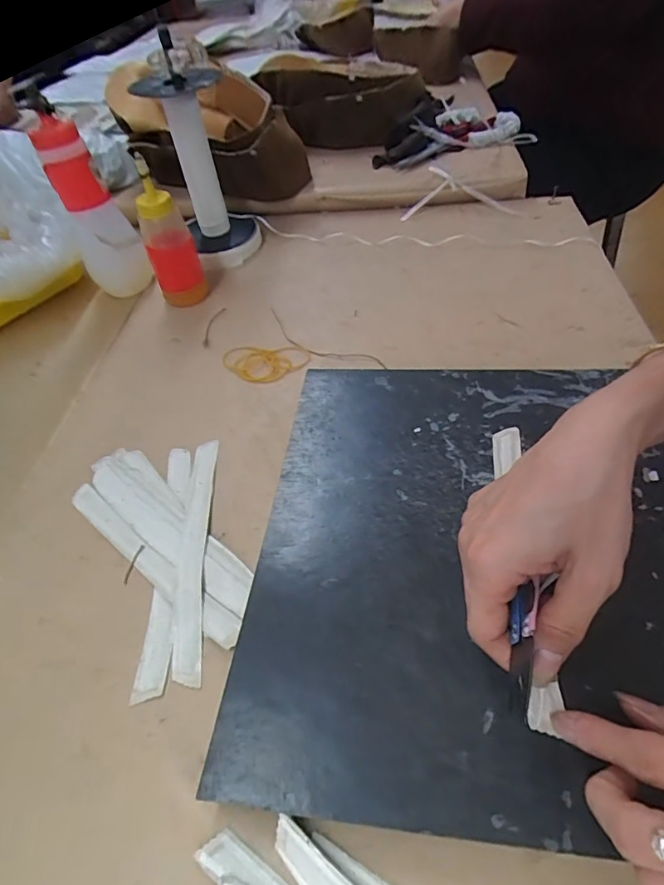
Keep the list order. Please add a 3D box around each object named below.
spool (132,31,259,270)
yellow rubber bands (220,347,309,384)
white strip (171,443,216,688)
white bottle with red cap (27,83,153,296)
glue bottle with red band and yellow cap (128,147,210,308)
[{"bbox_3d":[-0.160,-0.341,0.597,0.112,0.208,0.127,-13,48,-5],"label":"spool"},{"bbox_3d":[-0.066,-0.078,0.476,0.087,0.004,0.055,0,49,8],"label":"yellow rubber bands"},{"bbox_3d":[-0.095,0.069,0.342,0.018,0.008,0.182,-8,48,0],"label":"white strip"},{"bbox_3d":[-0.262,-0.258,0.544,0.066,0.190,0.052,-33,53,-21],"label":"white bottle with red cap"},{"bbox_3d":[-0.173,-0.218,0.523,0.044,0.148,0.042,1,49,8],"label":"glue bottle with red band and yellow cap"}]

